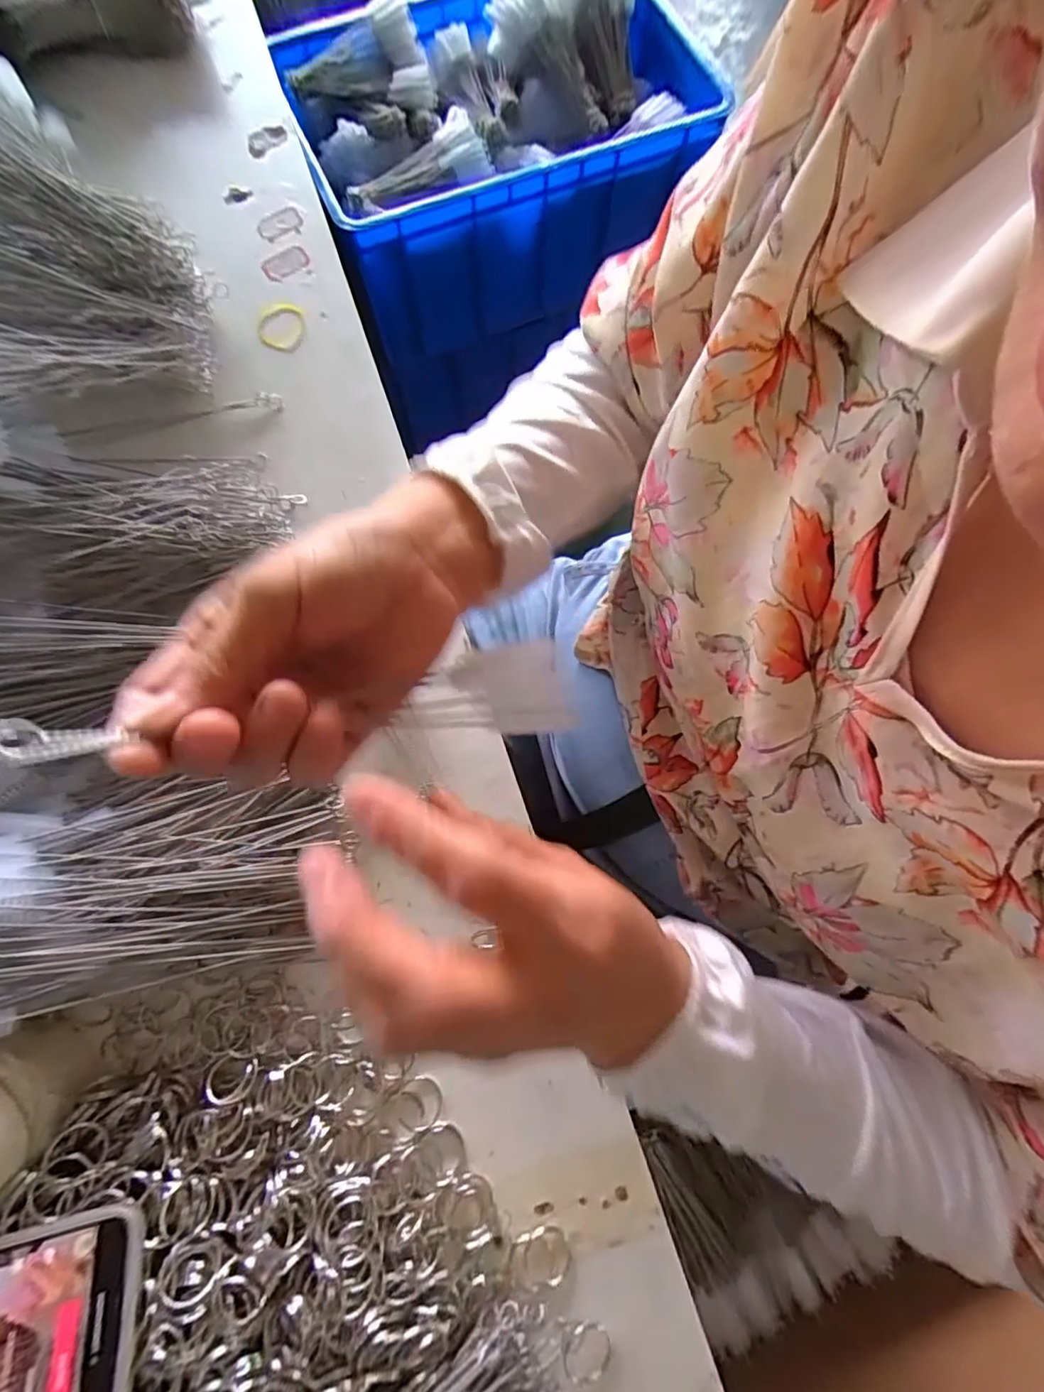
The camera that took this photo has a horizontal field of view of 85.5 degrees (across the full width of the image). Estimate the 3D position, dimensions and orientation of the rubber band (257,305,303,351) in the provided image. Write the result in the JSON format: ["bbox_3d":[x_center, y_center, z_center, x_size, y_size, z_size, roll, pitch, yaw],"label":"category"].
[{"bbox_3d":[-0.186,-0.284,0.435,0.035,0.004,0.042,-15,77,-3],"label":"rubber band"}]

